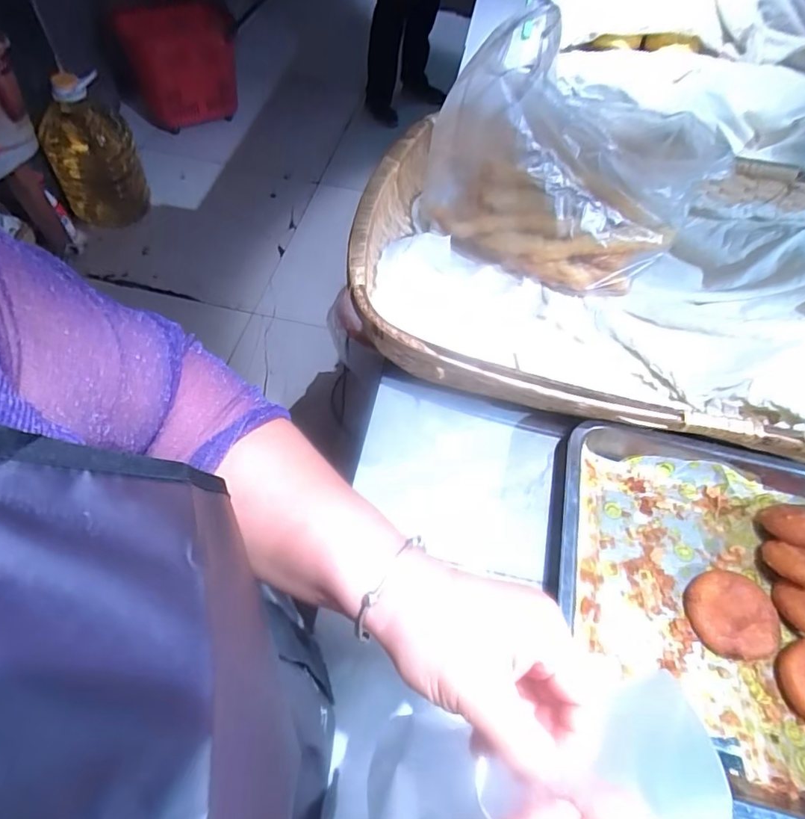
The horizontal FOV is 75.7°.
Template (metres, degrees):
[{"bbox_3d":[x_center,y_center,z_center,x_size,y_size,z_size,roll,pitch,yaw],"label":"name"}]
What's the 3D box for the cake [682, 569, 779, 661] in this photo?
[{"bbox_3d":[0.324,0.202,0.513,0.080,0.023,0.081,2,56,-2],"label":"cake"}]

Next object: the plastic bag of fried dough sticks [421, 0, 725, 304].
[{"bbox_3d":[0.203,-0.299,0.667,0.340,0.262,0.140,6,56,0],"label":"plastic bag of fried dough sticks"}]

